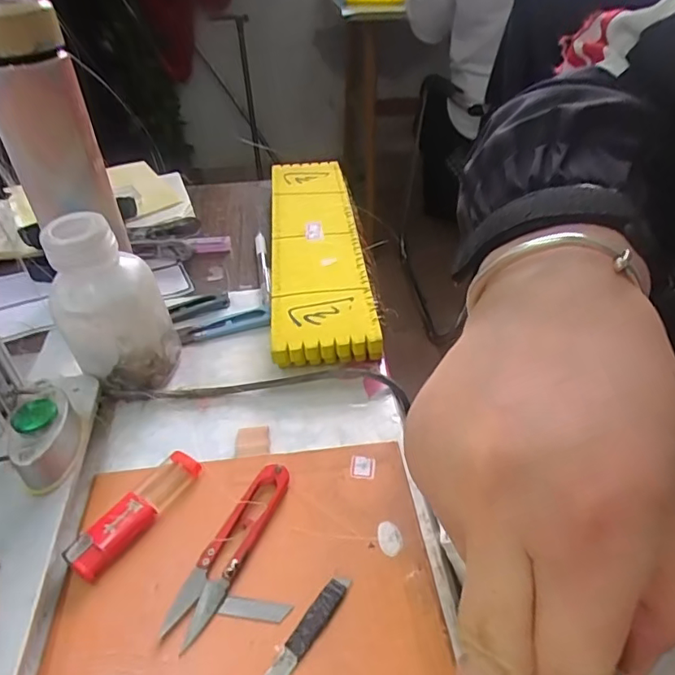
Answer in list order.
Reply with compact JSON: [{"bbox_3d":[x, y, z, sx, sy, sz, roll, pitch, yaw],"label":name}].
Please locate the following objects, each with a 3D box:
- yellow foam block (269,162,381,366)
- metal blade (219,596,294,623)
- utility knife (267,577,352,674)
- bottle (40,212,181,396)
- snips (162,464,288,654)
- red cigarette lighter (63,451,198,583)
[{"bbox_3d":[-0.021,-0.087,0.506,0.081,0.034,0.331,-4,39,-3],"label":"yellow foam block"},{"bbox_3d":[-0.040,0.131,0.256,0.033,0.004,0.009,4,39,7],"label":"metal blade"},{"bbox_3d":[-0.020,0.143,0.241,0.010,0.004,0.080,24,45,28],"label":"utility knife"},{"bbox_3d":[-0.149,-0.020,0.353,0.059,0.120,0.057,-1,39,1],"label":"bottle"},{"bbox_3d":[-0.055,0.109,0.278,0.022,0.010,0.100,16,42,20],"label":"snips"},{"bbox_3d":[-0.112,0.096,0.295,0.025,0.012,0.081,20,44,24],"label":"red cigarette lighter"}]

